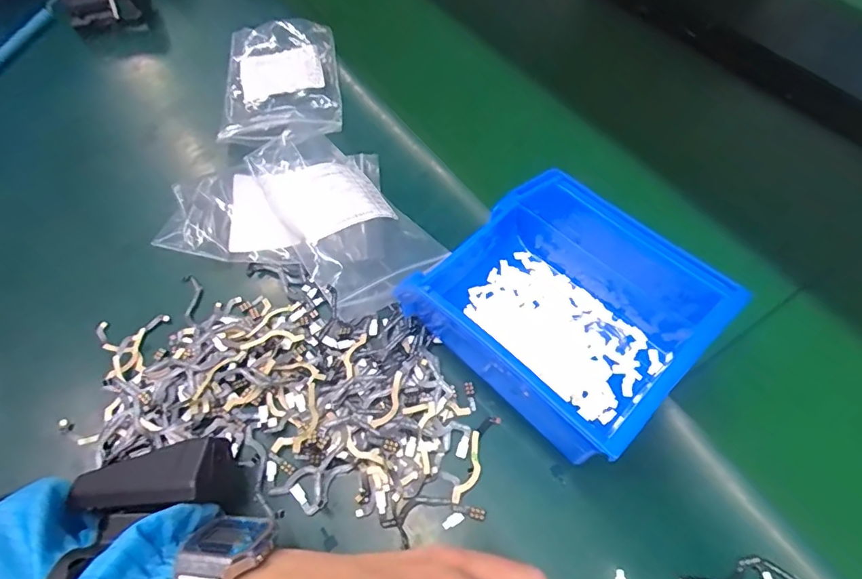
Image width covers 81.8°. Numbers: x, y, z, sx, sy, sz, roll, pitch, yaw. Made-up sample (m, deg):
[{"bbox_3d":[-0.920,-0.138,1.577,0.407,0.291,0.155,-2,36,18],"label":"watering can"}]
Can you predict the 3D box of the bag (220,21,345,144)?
[{"bbox_3d":[-0.132,-0.182,0.434,0.098,0.027,0.153,-8,58,-3],"label":"bag"}]

